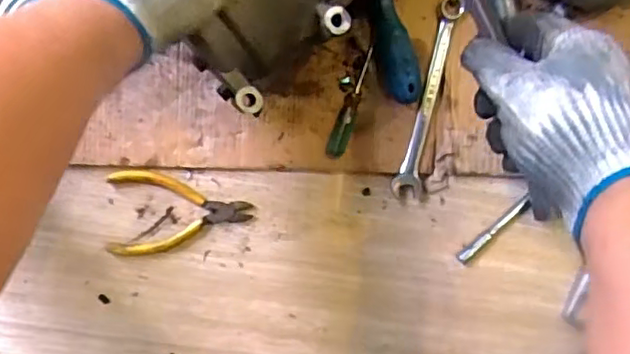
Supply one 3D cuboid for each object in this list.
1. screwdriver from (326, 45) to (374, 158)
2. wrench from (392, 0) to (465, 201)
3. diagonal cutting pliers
[{"bbox_3d":[0.031,-0.060,0.517,0.016,0.016,0.093,19,92,-6],"label":"screwdriver"},{"bbox_3d":[0.094,-0.064,0.522,0.024,0.012,0.168,12,93,-5],"label":"wrench"},{"bbox_3d":[-0.109,0.026,0.516,0.112,0.009,0.067,-4,94,-4],"label":"diagonal cutting pliers"}]

